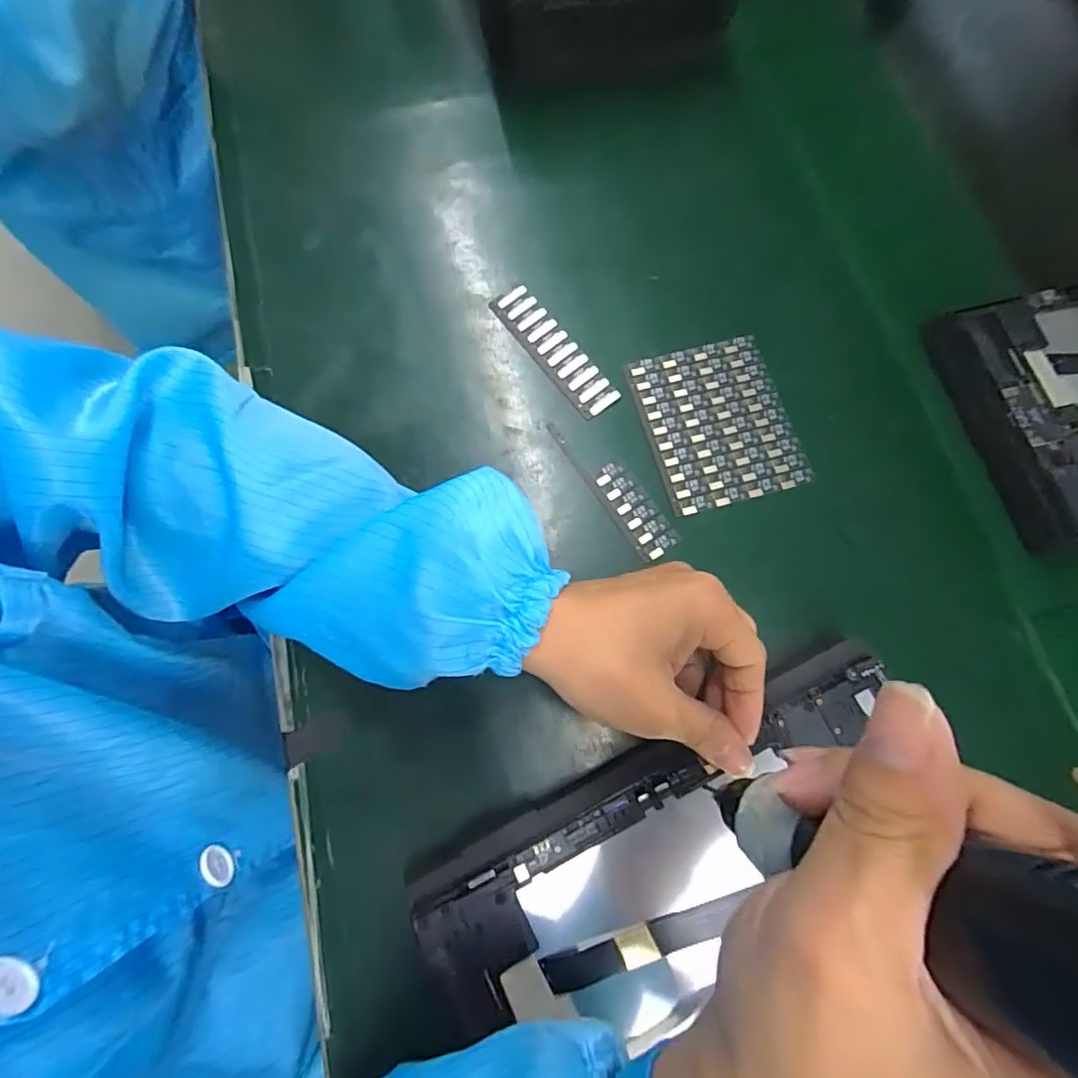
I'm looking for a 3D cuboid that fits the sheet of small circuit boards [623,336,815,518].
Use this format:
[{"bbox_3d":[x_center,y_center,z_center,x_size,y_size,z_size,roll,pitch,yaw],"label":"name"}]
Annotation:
[{"bbox_3d":[0.103,-0.068,0.328,0.082,0.007,0.097,-15,75,-7],"label":"sheet of small circuit boards"}]

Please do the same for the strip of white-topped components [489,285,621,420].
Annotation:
[{"bbox_3d":[0.008,-0.113,0.337,0.024,0.006,0.097,-35,79,-11],"label":"strip of white-topped components"}]

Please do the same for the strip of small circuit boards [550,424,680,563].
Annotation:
[{"bbox_3d":[0.042,-0.030,0.317,0.023,0.004,0.094,-33,78,-11],"label":"strip of small circuit boards"}]

